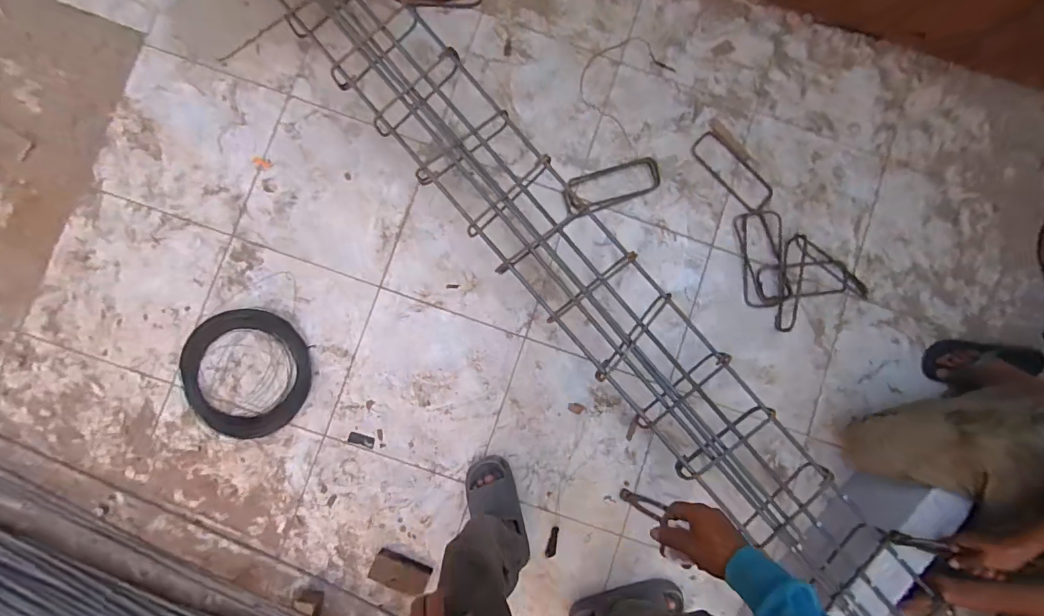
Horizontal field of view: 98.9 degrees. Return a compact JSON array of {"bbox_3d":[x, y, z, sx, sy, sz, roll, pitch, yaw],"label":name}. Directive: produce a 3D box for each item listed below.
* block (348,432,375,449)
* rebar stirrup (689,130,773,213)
[{"bbox_3d":[-0.405,0.333,1.127,0.066,0.004,0.028,17,85,-2],"label":"block"},{"bbox_3d":[0.577,-0.375,1.221,0.104,0.012,0.253,-42,86,-9],"label":"rebar stirrup"}]

